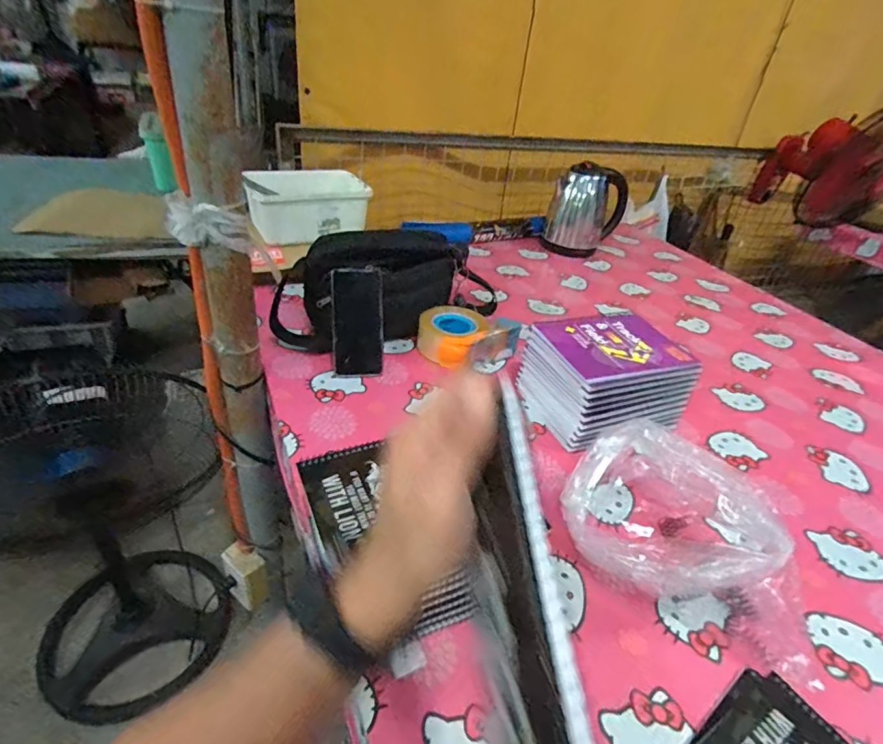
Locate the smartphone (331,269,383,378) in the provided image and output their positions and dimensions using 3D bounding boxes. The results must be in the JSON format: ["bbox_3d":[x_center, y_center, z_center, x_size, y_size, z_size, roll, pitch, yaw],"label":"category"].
[{"bbox_3d":[-0.129,-0.074,0.758,0.076,0.163,0.007,0,16,-17],"label":"smartphone"}]

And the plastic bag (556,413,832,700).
[{"bbox_3d":[0.263,0.156,0.518,0.248,0.136,0.197,17,36,14],"label":"plastic bag"}]

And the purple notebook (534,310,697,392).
[{"bbox_3d":[0.252,-0.038,0.708,0.190,0.013,0.161,-9,39,-22],"label":"purple notebook"}]

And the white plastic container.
[{"bbox_3d":[-0.273,-0.341,1.003,0.243,0.102,0.129,-12,41,-26],"label":"white plastic container"}]

